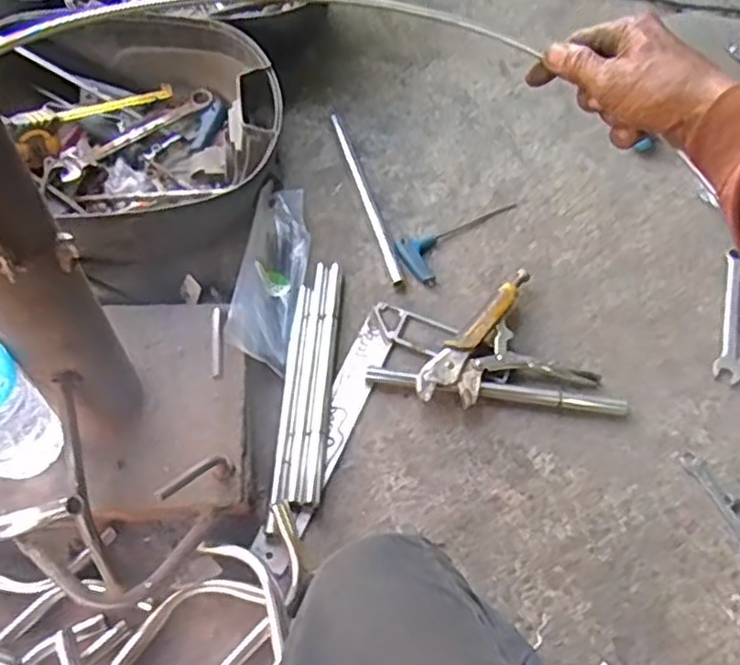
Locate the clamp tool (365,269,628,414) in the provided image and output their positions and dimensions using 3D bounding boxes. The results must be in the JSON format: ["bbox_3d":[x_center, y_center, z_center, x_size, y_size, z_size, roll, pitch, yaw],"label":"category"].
[{"bbox_3d":[0.149,0.010,0.864,0.294,0.042,0.177,0,60,-3],"label":"clamp tool"}]

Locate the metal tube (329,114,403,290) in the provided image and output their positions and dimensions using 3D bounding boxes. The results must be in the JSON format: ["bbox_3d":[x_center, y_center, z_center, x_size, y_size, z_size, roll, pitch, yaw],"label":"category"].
[{"bbox_3d":[-0.006,-0.191,0.980,0.017,0.016,0.300,-13,62,-10],"label":"metal tube"}]

